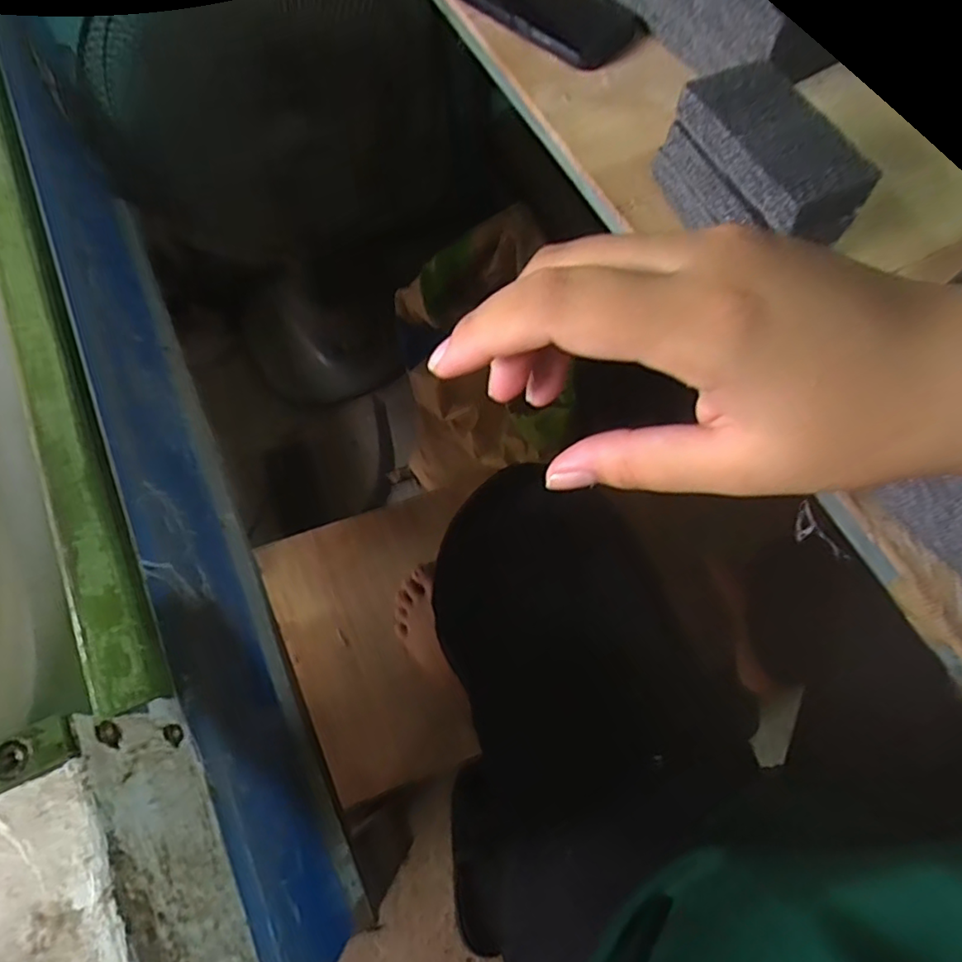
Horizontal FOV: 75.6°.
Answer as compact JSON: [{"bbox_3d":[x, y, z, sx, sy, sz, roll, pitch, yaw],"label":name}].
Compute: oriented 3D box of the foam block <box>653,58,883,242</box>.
[{"bbox_3d":[0.190,-0.207,0.427,0.073,0.078,0.131,-19,70,-11],"label":"foam block"}]

